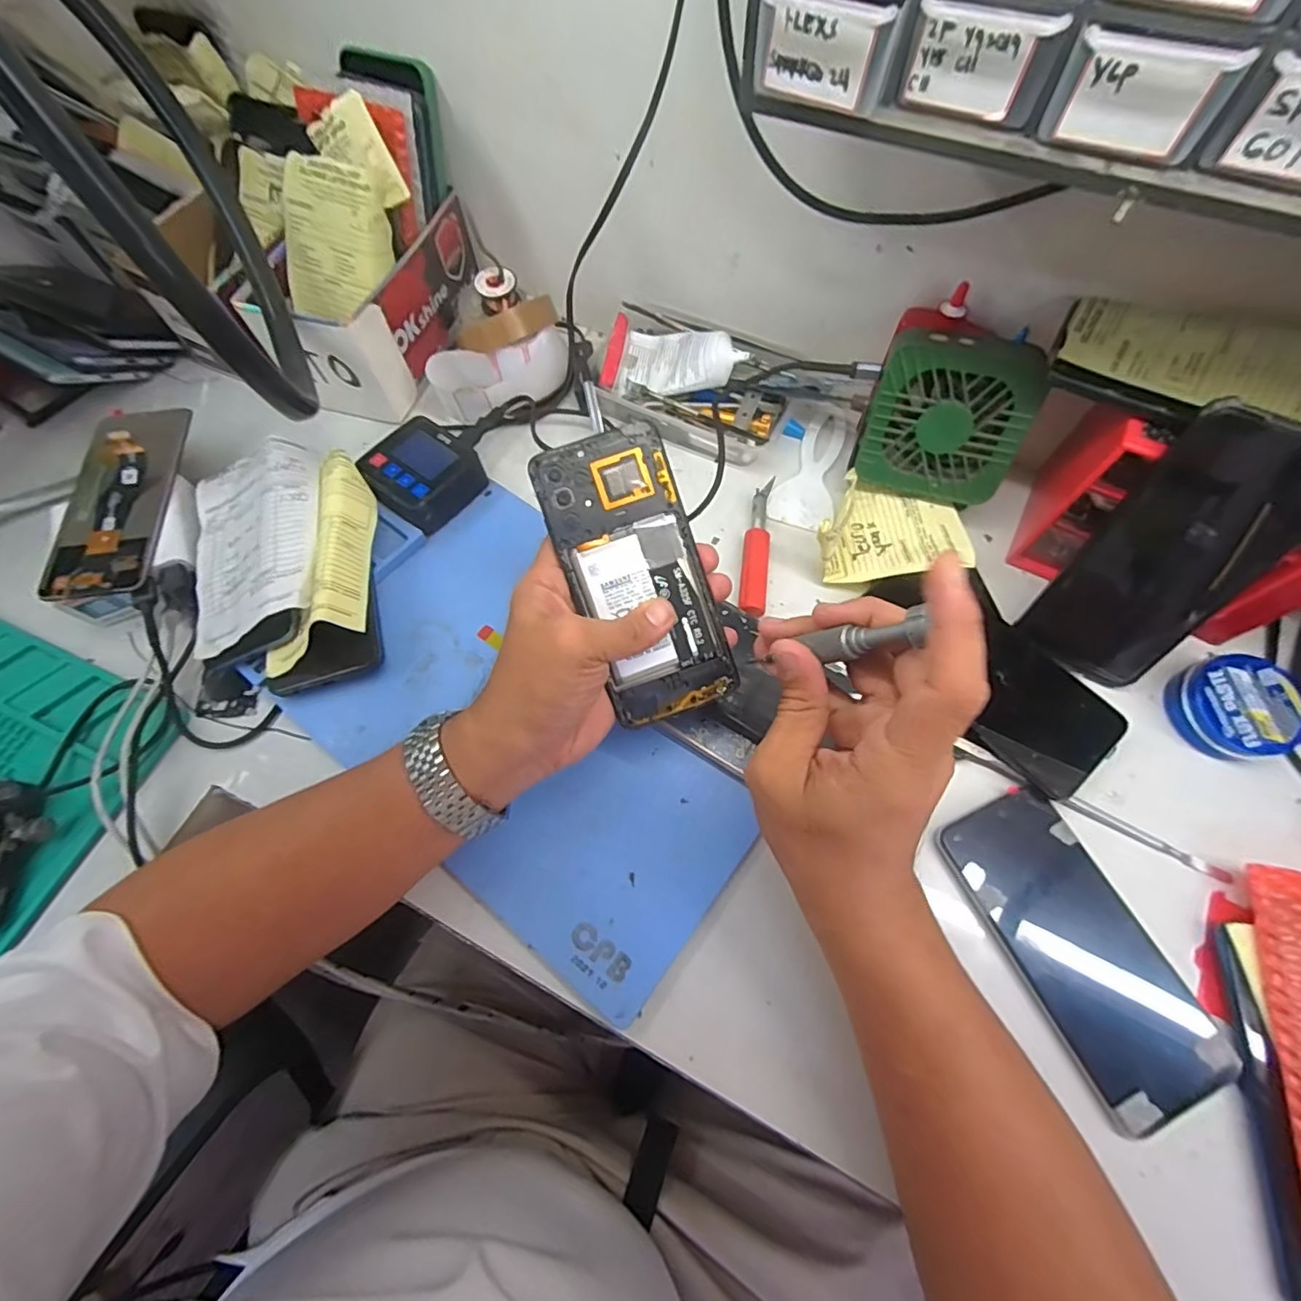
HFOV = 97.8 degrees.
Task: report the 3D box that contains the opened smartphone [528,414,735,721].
[{"bbox_3d":[-0.006,-0.040,0.312,0.072,0.007,0.156,-23,97,-6],"label":"opened smartphone"}]

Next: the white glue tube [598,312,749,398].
[{"bbox_3d":[0.018,-0.233,0.451,0.109,0.039,0.066,14,70,22],"label":"white glue tube"}]

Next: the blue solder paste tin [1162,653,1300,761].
[{"bbox_3d":[0.368,0.036,0.356,0.066,0.025,0.062,-1,66,2],"label":"blue solder paste tin"}]

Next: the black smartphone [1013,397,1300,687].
[{"bbox_3d":[0.294,-0.049,0.322,0.078,0.157,0.010,27,43,12],"label":"black smartphone"}]

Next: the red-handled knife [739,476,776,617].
[{"bbox_3d":[0.079,-0.078,0.419,0.019,0.023,0.123,7,66,5],"label":"red-handled knife"}]

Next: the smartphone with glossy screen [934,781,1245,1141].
[{"bbox_3d":[0.234,0.159,0.310,0.076,0.006,0.157,-23,67,-8],"label":"smartphone with glossy screen"}]

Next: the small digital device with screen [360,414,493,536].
[{"bbox_3d":[-0.172,-0.134,0.428,0.072,0.028,0.073,40,73,17],"label":"small digital device with screen"}]

